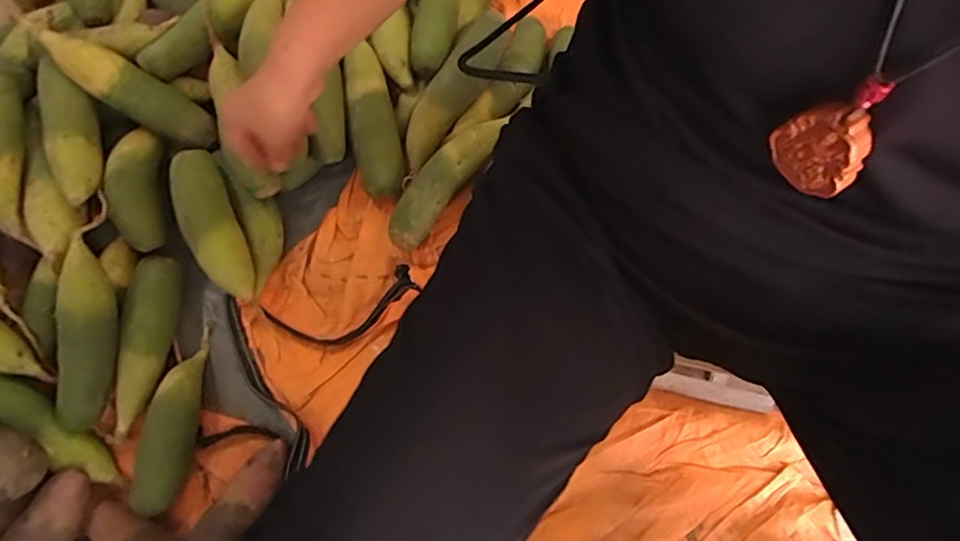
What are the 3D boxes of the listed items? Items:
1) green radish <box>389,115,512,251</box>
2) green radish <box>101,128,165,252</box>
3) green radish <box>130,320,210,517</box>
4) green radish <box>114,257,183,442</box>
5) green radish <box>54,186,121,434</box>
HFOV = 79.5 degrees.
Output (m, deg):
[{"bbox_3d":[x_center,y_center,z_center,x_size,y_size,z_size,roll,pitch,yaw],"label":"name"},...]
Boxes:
[{"bbox_3d":[-0.047,-0.115,0.731,0.061,0.053,0.199,38,78,12],"label":"green radish"},{"bbox_3d":[-0.422,-0.101,0.705,0.046,0.052,0.152,-5,86,1],"label":"green radish"},{"bbox_3d":[-0.352,0.165,0.661,0.052,0.046,0.213,3,74,3],"label":"green radish"},{"bbox_3d":[-0.392,0.082,0.676,0.046,0.048,0.203,2,73,3],"label":"green radish"},{"bbox_3d":[-0.442,0.054,0.651,0.050,0.061,0.249,6,95,4],"label":"green radish"}]

